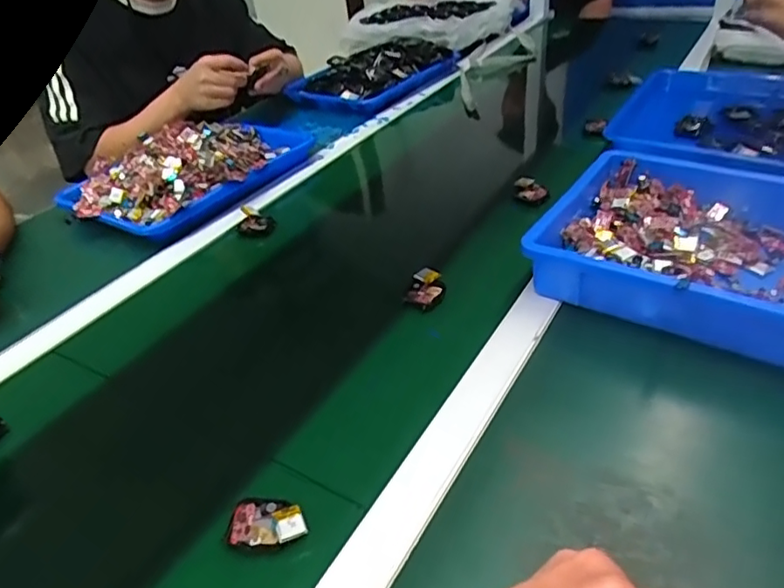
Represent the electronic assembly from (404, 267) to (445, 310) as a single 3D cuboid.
[{"bbox_3d":[0.035,-0.008,0.612,0.041,0.021,0.047,-1,38,6],"label":"electronic assembly"}]

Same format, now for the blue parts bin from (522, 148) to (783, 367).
[{"bbox_3d":[0.343,-0.042,0.565,0.382,0.063,0.265,22,46,31],"label":"blue parts bin"}]

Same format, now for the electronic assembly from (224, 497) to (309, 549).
[{"bbox_3d":[-0.085,0.160,0.410,0.056,0.015,0.039,3,39,11],"label":"electronic assembly"}]

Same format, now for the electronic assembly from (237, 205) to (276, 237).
[{"bbox_3d":[-0.182,-0.099,0.779,0.047,0.021,0.053,-14,38,-10],"label":"electronic assembly"}]

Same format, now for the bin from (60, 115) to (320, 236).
[{"bbox_3d":[-0.302,-0.200,0.881,0.246,0.059,0.342,19,44,29],"label":"bin"}]

